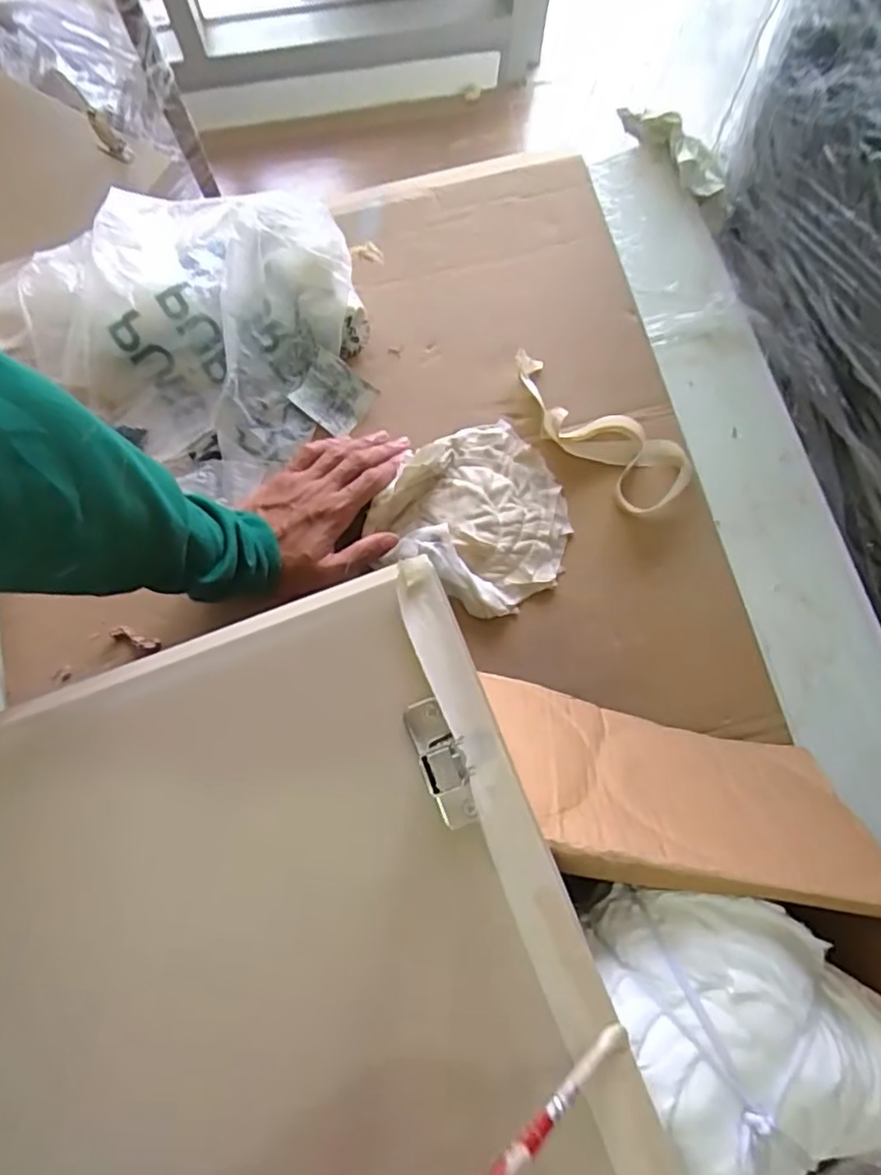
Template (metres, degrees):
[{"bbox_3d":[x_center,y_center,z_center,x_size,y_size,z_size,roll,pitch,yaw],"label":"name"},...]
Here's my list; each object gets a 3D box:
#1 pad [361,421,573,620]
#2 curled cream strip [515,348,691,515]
[{"bbox_3d":[0.040,-0.064,0.558,0.151,0.032,0.154,38,81,8],"label":"pad"},{"bbox_3d":[0.134,-0.137,0.576,0.184,0.032,0.072,34,80,7],"label":"curled cream strip"}]

